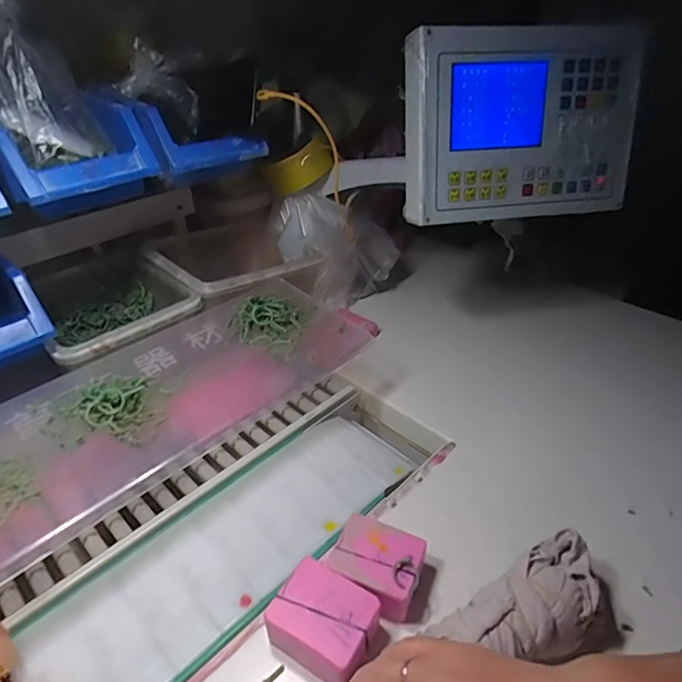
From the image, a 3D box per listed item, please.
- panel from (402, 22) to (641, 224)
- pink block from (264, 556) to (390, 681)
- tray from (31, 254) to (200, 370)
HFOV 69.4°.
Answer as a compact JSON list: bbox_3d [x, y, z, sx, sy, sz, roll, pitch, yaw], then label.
[{"bbox_3d":[0.192,-0.241,0.548,0.250,0.194,0.081,-6,20,-8],"label":"panel"},{"bbox_3d":[-0.011,0.208,0.365,0.073,0.034,0.063,23,42,30],"label":"pink block"},{"bbox_3d":[-0.282,-0.033,0.590,0.155,0.069,0.217,-29,43,-33],"label":"tray"}]

